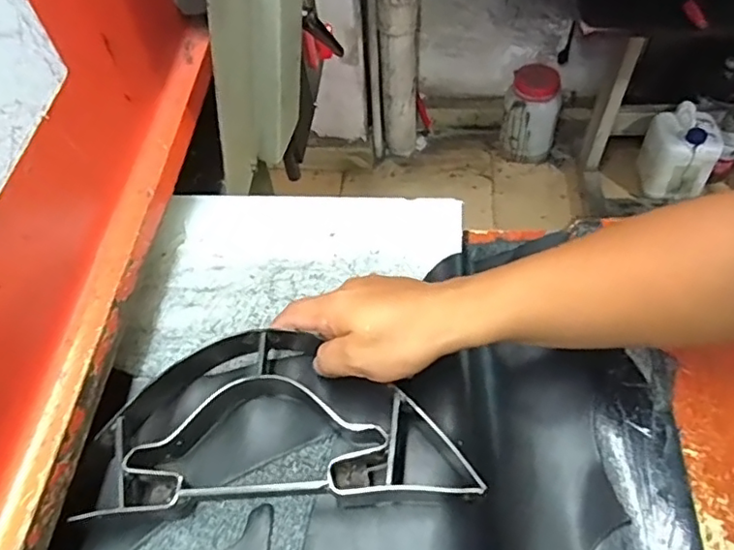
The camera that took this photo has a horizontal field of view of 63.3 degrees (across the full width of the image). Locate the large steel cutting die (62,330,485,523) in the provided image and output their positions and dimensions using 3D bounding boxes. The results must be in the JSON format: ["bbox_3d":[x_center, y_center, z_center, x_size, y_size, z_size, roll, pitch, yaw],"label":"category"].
[{"bbox_3d":[-0.052,0.097,0.402,0.231,0.038,0.122,-4,54,2],"label":"large steel cutting die"}]

